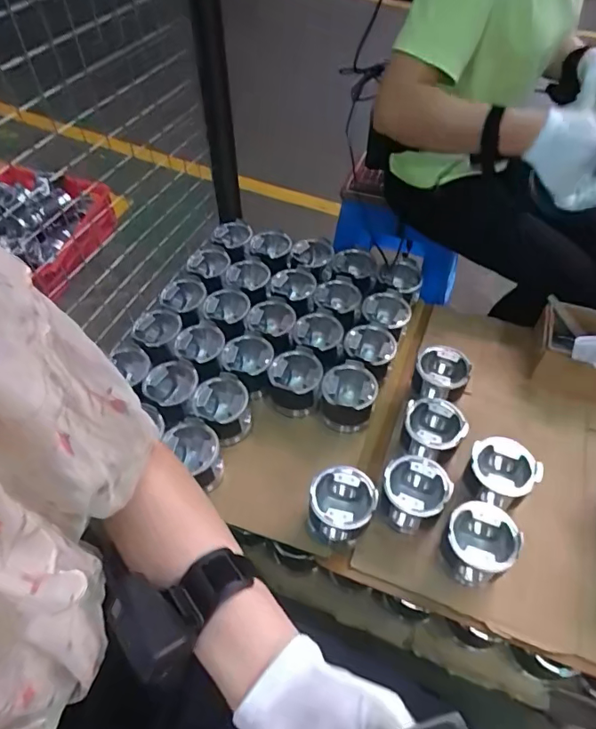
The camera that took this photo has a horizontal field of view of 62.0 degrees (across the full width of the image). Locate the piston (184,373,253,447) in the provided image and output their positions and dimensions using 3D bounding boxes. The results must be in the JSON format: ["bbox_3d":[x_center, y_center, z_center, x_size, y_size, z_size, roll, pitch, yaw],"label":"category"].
[{"bbox_3d":[-0.133,0.089,0.898,0.108,0.094,0.105,33,58,25],"label":"piston"}]

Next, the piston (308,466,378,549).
[{"bbox_3d":[0.068,0.223,0.776,0.095,0.104,0.093,0,50,0],"label":"piston"}]

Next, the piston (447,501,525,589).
[{"bbox_3d":[0.267,0.274,0.745,0.100,0.106,0.094,0,50,0],"label":"piston"}]

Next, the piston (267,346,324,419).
[{"bbox_3d":[-0.006,0.037,0.936,0.091,0.106,0.098,0,50,0],"label":"piston"}]

